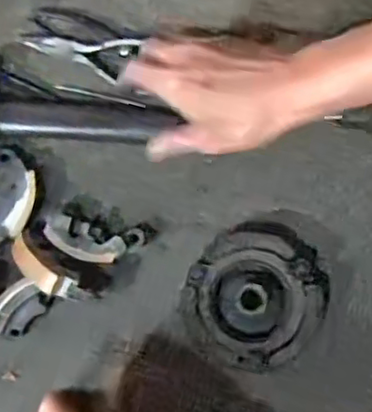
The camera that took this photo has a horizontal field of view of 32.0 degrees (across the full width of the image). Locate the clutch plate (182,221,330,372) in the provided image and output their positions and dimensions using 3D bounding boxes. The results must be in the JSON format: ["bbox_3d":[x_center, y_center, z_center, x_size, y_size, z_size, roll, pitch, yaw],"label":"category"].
[{"bbox_3d":[0.052,0.066,0.482,0.094,0.026,0.101,0,73,0],"label":"clutch plate"}]

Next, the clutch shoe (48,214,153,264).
[{"bbox_3d":[-0.067,0.026,0.496,0.078,0.019,0.034,4,73,1],"label":"clutch shoe"}]

